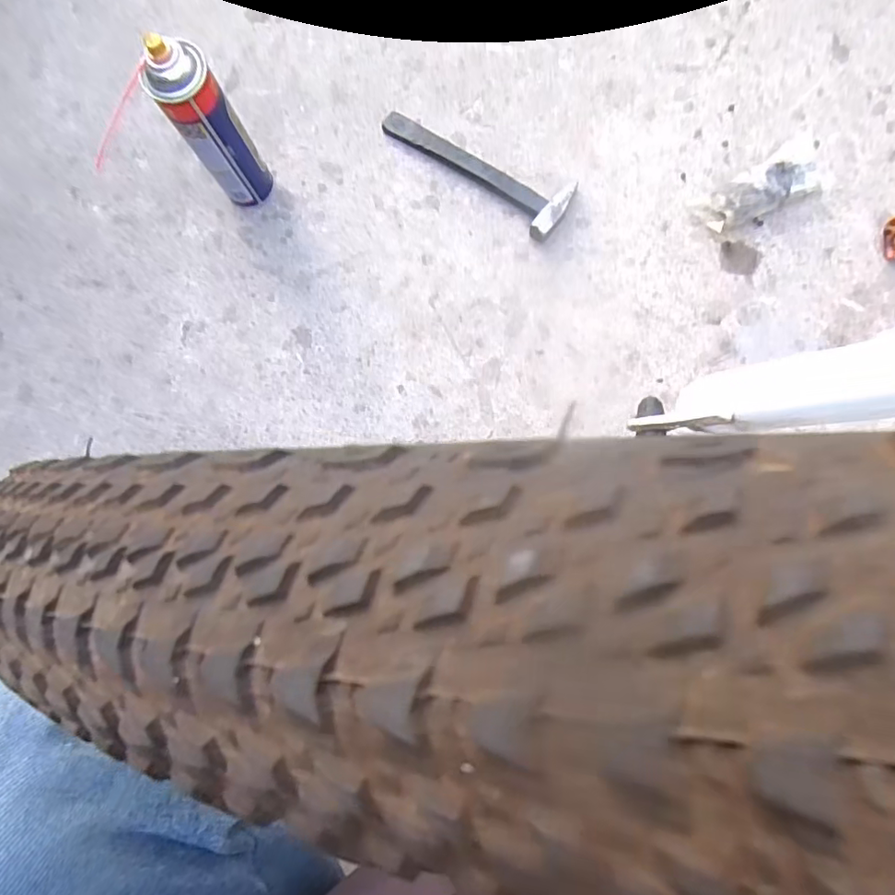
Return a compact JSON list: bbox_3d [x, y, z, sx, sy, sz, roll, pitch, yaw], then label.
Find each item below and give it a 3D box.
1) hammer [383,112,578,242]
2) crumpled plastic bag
[{"bbox_3d":[0.043,-0.371,0.707,0.255,0.034,0.078,37,87,6],"label":"hammer"},{"bbox_3d":[0.397,-0.325,0.689,0.171,0.052,0.071,-29,86,0],"label":"crumpled plastic bag"}]

